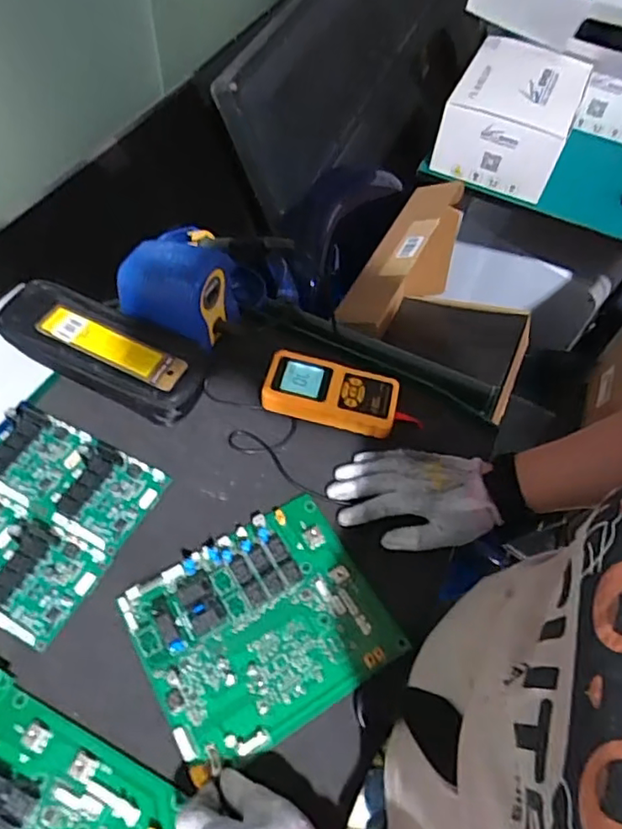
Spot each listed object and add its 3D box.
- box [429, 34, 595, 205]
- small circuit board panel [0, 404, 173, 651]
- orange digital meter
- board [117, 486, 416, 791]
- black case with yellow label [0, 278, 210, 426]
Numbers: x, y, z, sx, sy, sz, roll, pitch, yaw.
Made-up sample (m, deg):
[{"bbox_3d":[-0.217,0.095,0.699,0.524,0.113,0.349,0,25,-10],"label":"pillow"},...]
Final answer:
[{"bbox_3d":[0.354,-0.525,1.022,0.193,0.127,0.258,23,59,11],"label":"box"},{"bbox_3d":[-0.261,0.092,0.553,0.178,0.019,0.185,25,60,12],"label":"small circuit board panel"},{"bbox_3d":[0.023,-0.026,0.638,0.141,0.024,0.075,13,58,5],"label":"orange digital meter"},{"bbox_3d":[-0.041,0.176,0.504,0.199,0.025,0.171,-27,63,-19],"label":"board"},{"bbox_3d":[-0.223,-0.071,0.637,0.224,0.050,0.093,23,59,11],"label":"black case with yellow label"}]

